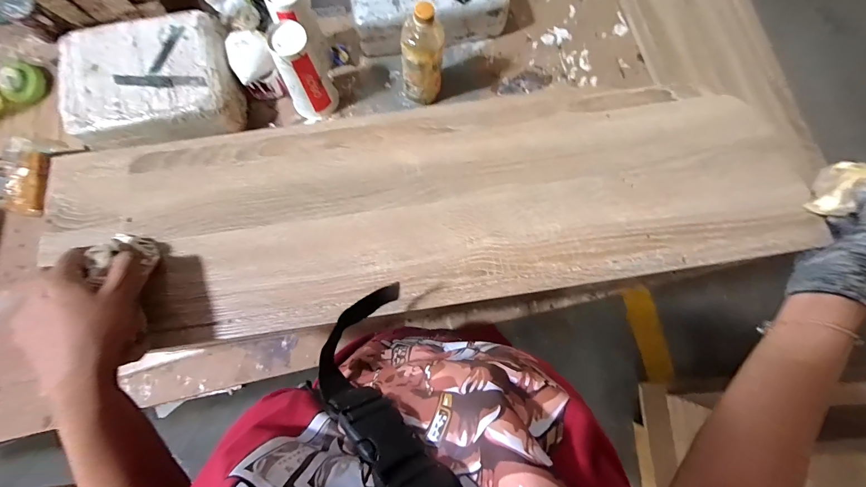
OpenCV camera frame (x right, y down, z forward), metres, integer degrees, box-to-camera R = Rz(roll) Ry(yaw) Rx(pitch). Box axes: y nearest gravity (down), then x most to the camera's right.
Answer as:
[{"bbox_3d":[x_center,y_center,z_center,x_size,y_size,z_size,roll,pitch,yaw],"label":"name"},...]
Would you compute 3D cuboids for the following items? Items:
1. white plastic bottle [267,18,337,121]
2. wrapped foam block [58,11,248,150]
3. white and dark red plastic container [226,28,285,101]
[{"bbox_3d":[-0.226,-0.296,0.637,0.079,0.162,0.076,-31,81,-8],"label":"white plastic bottle"},{"bbox_3d":[-0.492,-0.280,0.654,0.277,0.084,0.210,-13,79,-5],"label":"wrapped foam block"},{"bbox_3d":[-0.324,-0.330,0.673,0.079,0.084,0.092,-26,81,-7],"label":"white and dark red plastic container"}]

